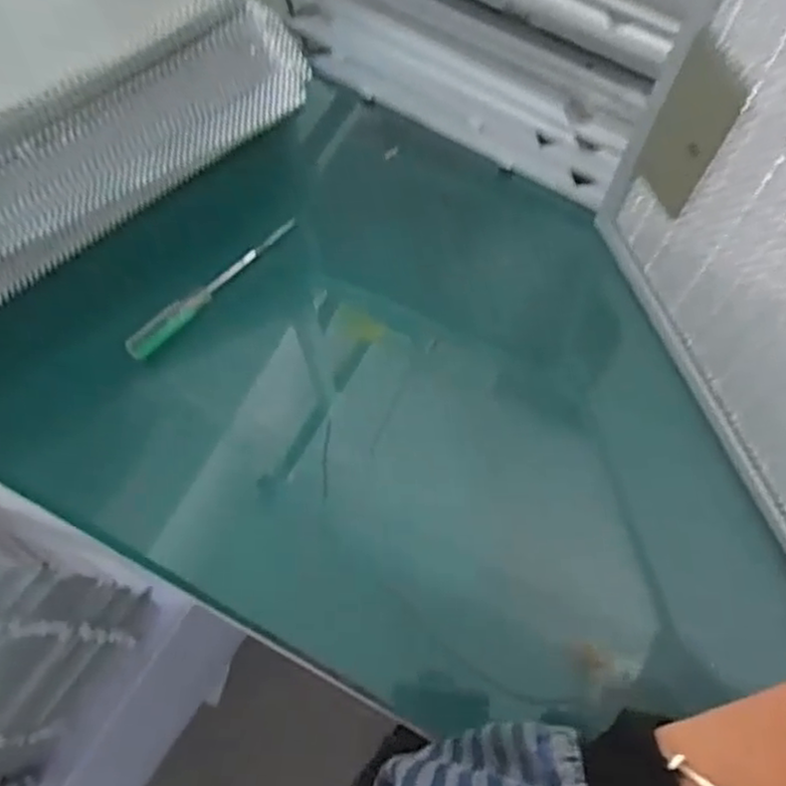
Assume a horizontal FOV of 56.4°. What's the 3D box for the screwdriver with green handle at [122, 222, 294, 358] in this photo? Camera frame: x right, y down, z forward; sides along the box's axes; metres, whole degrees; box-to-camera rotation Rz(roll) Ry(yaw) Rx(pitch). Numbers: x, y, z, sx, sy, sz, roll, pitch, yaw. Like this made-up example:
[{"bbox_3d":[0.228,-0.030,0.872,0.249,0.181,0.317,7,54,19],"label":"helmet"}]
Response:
[{"bbox_3d":[-0.105,-0.063,0.430,0.122,0.012,0.016,-40,70,-14],"label":"screwdriver with green handle"}]

